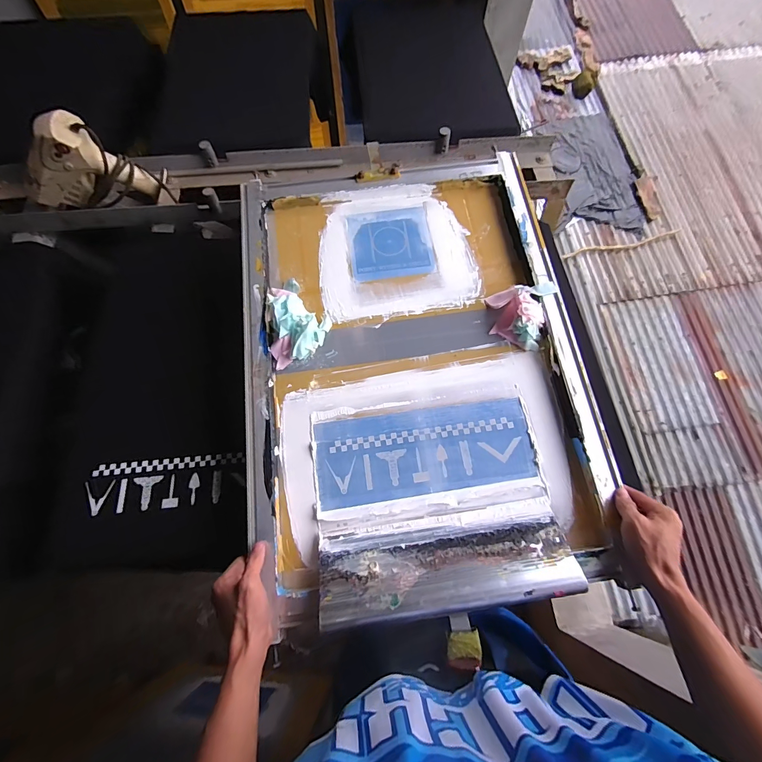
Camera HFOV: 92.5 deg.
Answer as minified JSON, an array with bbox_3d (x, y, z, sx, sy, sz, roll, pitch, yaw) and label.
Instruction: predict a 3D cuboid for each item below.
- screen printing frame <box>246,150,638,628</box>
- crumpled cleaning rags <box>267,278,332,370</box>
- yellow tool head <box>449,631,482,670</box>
[{"bbox_3d":[0.050,-0.058,0.609,0.533,0.040,0.724,-7,72,-2],"label":"screen printing frame"},{"bbox_3d":[-0.137,-0.107,0.611,0.094,0.037,0.154,-8,72,-2],"label":"crumpled cleaning rags"},{"bbox_3d":[0.103,0.331,0.449,0.041,0.013,0.037,-3,71,0],"label":"yellow tool head"}]

